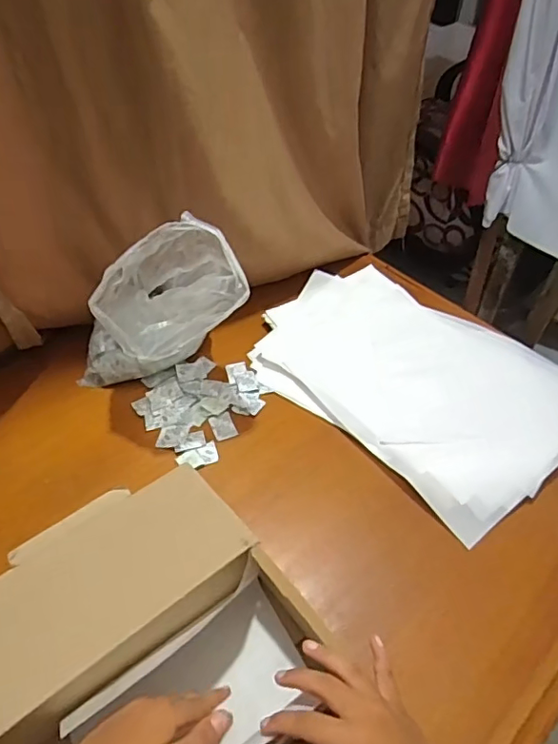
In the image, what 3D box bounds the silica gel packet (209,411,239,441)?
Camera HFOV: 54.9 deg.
[{"bbox_3d":[-0.076,0.074,0.729,0.031,0.007,0.039,-18,51,-16],"label":"silica gel packet"}]

